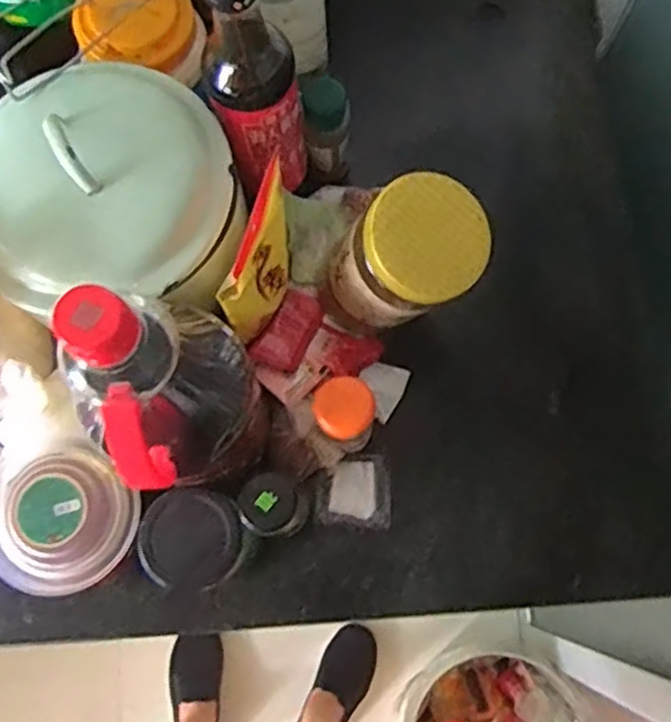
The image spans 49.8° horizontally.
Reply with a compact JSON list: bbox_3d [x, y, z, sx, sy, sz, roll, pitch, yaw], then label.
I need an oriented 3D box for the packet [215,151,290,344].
[{"bbox_3d":[-0.052,-0.068,0.516,0.021,0.119,0.099,27,77,9],"label":"packet"}]

